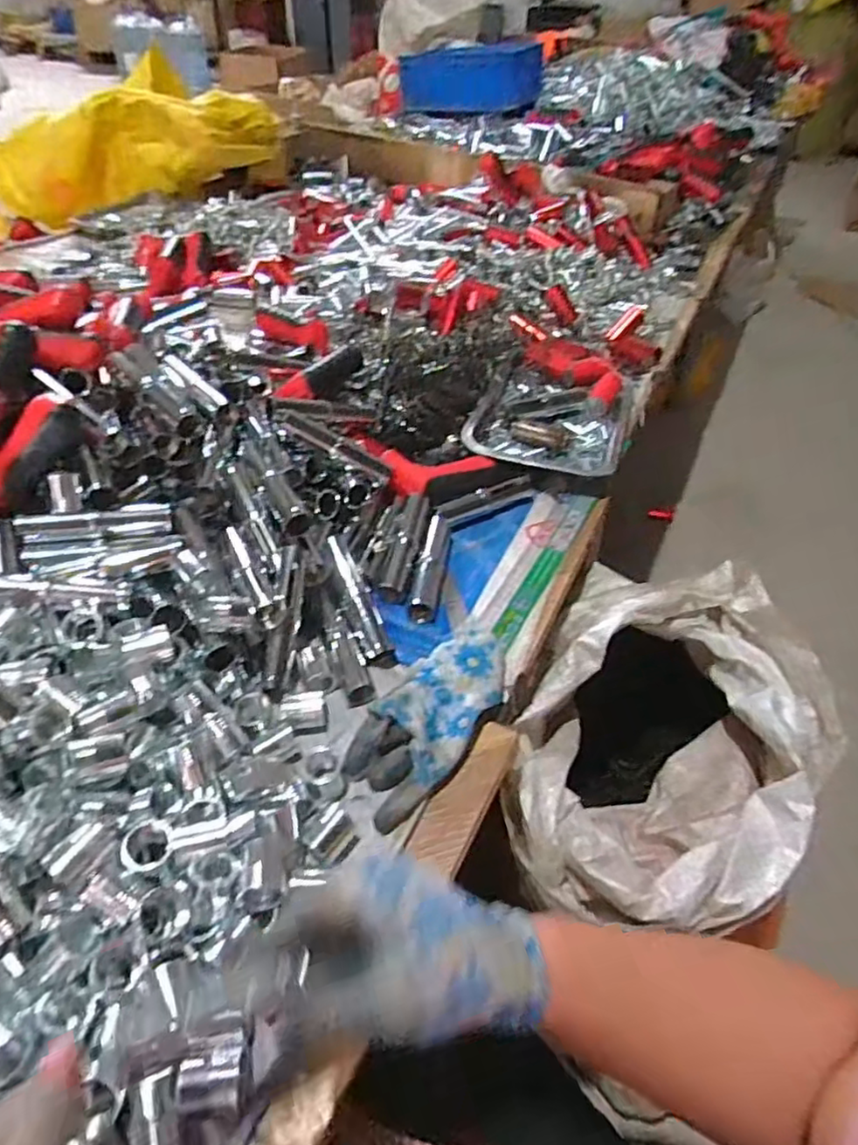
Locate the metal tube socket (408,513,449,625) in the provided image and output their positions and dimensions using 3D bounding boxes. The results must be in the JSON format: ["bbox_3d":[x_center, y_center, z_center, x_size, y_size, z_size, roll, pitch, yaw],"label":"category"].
[{"bbox_3d":[0.003,-0.009,0.647,0.024,0.027,0.132,9,46,6],"label":"metal tube socket"}]

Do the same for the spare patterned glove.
[{"bbox_3d":[0.003,0.115,0.527,0.080,0.034,0.183,29,51,23],"label":"spare patterned glove"}]

